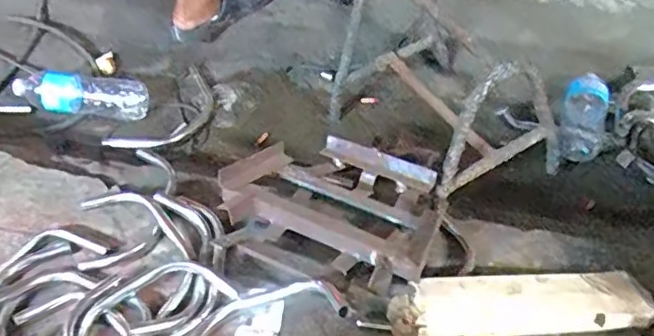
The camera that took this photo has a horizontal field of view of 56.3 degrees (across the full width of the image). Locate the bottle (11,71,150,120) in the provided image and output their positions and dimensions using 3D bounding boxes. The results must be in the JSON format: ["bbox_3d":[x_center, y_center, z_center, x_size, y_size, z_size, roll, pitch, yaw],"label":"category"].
[{"bbox_3d":[-0.499,-0.154,1.242,0.259,0.094,0.082,-2,52,-2],"label":"bottle"}]

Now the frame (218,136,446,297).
[{"bbox_3d":[0.007,0.048,0.912,0.323,0.077,0.265,18,53,15],"label":"frame"}]

